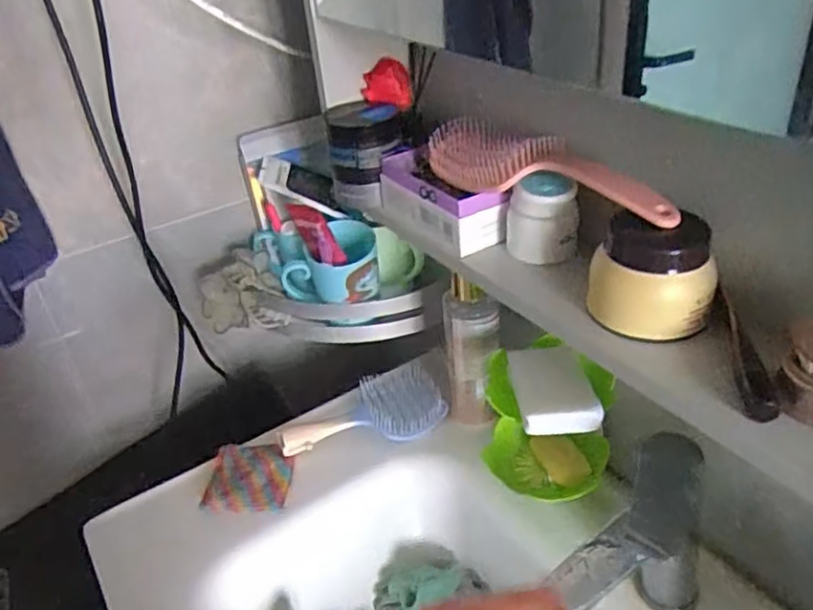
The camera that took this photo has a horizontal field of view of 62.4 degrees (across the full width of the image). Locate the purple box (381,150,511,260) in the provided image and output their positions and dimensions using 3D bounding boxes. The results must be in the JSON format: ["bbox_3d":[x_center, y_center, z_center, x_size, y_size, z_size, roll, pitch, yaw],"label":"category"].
[{"bbox_3d":[0.027,-0.090,0.587,0.048,0.052,0.134,-24,38,-26],"label":"purple box"}]

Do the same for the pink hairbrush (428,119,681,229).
[{"bbox_3d":[0.100,-0.098,0.508,0.062,0.033,0.224,-29,40,-30],"label":"pink hairbrush"}]

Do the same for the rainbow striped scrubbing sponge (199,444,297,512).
[{"bbox_3d":[-0.164,0.180,0.710,0.088,0.016,0.079,-2,34,6],"label":"rainbow striped scrubbing sponge"}]

